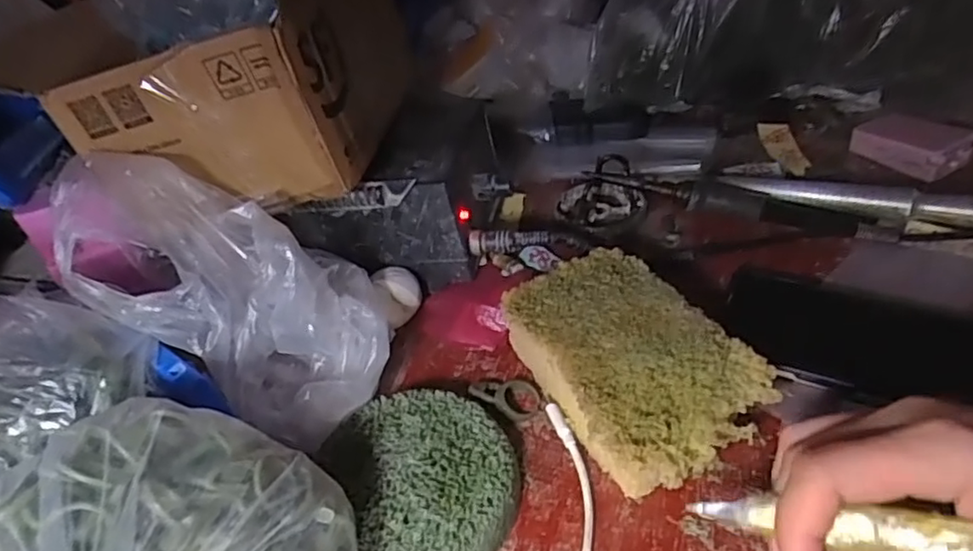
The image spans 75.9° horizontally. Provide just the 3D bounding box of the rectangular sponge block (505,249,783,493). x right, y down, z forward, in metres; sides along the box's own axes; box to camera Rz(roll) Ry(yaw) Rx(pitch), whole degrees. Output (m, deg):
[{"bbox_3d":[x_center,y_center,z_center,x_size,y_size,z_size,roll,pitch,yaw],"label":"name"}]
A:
[{"bbox_3d":[0.074,0.048,0.343,0.095,0.043,0.140,-25,43,-19],"label":"rectangular sponge block"}]

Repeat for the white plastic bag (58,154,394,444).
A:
[{"bbox_3d":[-0.141,-0.001,0.352,0.172,0.109,0.115,12,44,23],"label":"white plastic bag"}]

